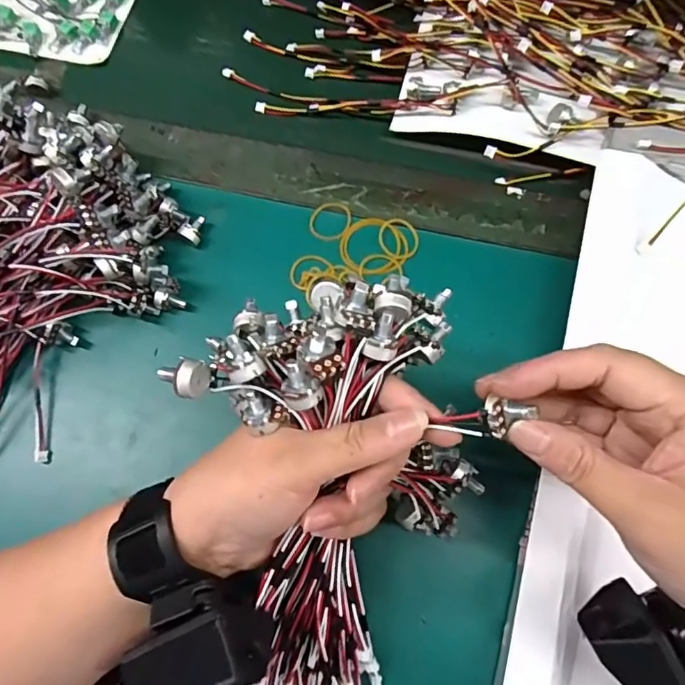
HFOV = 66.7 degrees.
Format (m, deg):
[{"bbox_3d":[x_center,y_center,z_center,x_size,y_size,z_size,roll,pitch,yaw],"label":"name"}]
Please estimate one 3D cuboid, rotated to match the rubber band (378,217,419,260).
[{"bbox_3d":[0.039,-0.075,0.369,0.028,0.004,0.031,-24,74,-6],"label":"rubber band"}]

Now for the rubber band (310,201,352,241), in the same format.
[{"bbox_3d":[-0.009,-0.088,0.376,0.029,0.004,0.031,0,73,1],"label":"rubber band"}]

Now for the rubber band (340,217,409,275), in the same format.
[{"bbox_3d":[0.022,-0.068,0.370,0.047,0.004,0.043,0,73,1],"label":"rubber band"}]

